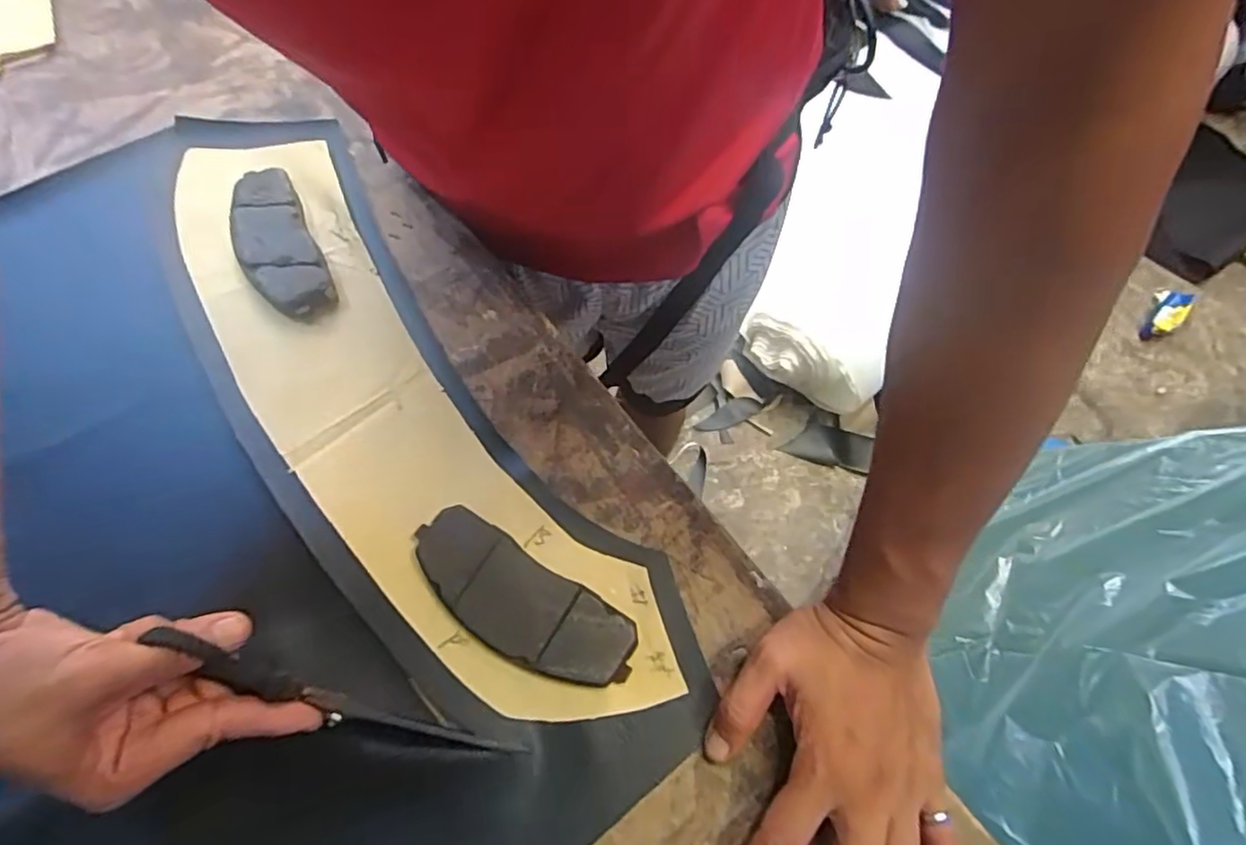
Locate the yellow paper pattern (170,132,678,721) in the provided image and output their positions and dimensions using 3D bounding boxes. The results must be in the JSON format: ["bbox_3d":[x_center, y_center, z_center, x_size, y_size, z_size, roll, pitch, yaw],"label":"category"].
[{"bbox_3d":[-0.171,-0.022,0.423,0.137,0.008,0.525,-34,70,-15],"label":"yellow paper pattern"}]

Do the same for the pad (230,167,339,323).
[{"bbox_3d":[-0.260,-0.133,0.466,0.053,0.014,0.145,-26,68,-12],"label":"pad"}]

